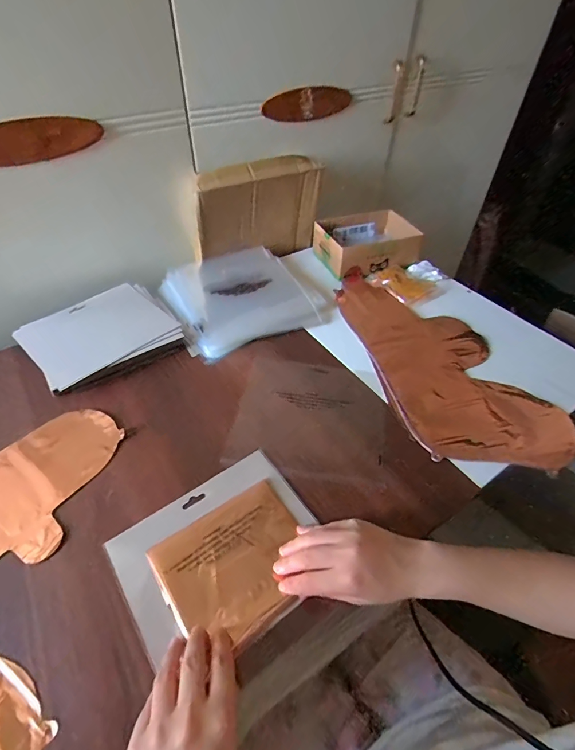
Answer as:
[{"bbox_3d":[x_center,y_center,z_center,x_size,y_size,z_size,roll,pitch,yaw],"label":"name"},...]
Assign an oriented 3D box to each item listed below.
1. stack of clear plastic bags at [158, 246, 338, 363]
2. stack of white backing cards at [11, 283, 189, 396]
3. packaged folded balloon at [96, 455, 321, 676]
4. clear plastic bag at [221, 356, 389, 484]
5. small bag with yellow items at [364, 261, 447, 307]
[{"bbox_3d":[-0.083,-0.145,0.679,0.254,0.036,0.244,-21,51,-21],"label":"stack of clear plastic bags"},{"bbox_3d":[-0.291,-0.065,0.599,0.206,0.029,0.174,-29,55,-27],"label":"stack of white backing cards"},{"bbox_3d":[-0.065,0.183,0.392,0.194,0.012,0.161,-27,54,-26],"label":"packaged folded balloon"},{"bbox_3d":[0.033,0.054,0.520,0.200,0.009,0.181,10,51,7],"label":"clear plastic bag"},{"bbox_3d":[0.243,-0.189,0.748,0.141,0.031,0.103,-25,53,-24],"label":"small bag with yellow items"}]

